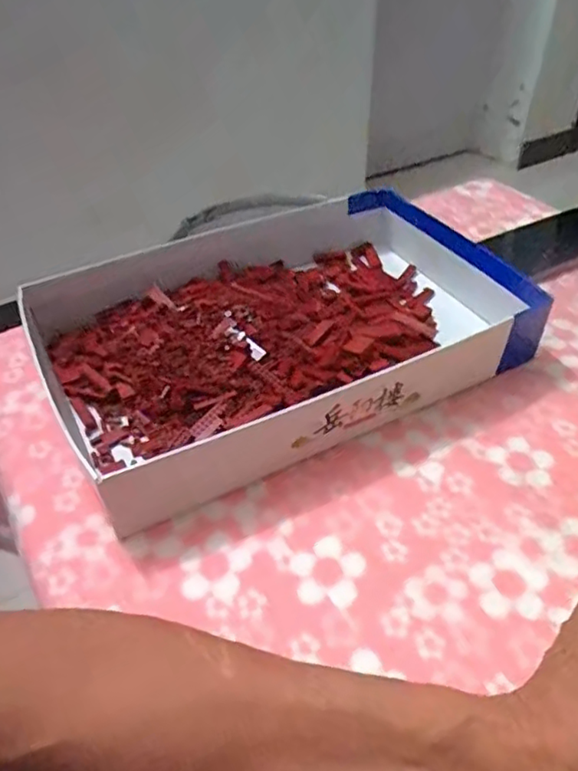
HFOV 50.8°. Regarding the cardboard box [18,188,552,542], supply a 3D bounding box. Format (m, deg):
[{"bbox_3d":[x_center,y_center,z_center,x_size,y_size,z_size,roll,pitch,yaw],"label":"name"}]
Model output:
[{"bbox_3d":[0.009,-0.063,0.497,0.393,0.061,0.257,-21,46,-20],"label":"cardboard box"}]

